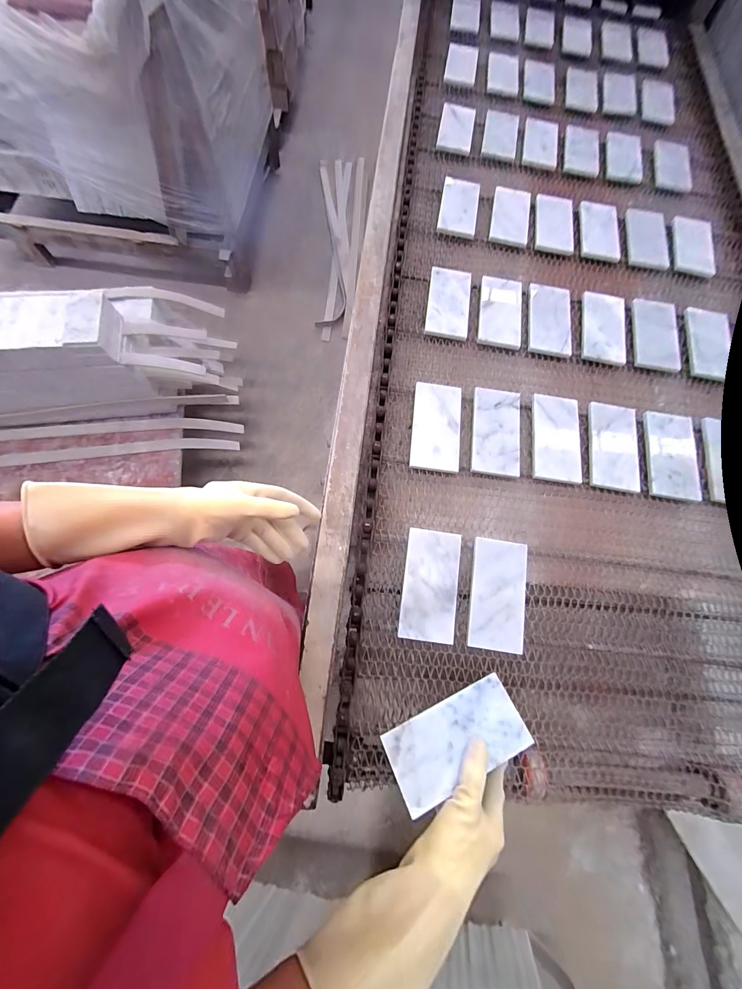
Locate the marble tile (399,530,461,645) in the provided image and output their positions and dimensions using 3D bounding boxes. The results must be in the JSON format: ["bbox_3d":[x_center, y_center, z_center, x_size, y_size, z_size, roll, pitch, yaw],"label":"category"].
[{"bbox_3d":[0.087,0.132,0.511,0.078,0.007,0.155,8,79,-1],"label":"marble tile"}]

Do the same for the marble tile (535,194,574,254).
[{"bbox_3d":[0.402,-0.599,0.772,0.080,0.018,0.169,11,72,-1],"label":"marble tile"}]

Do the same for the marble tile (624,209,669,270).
[{"bbox_3d":[0.614,-0.578,0.780,0.084,0.007,0.181,15,72,1],"label":"marble tile"}]

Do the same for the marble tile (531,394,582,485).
[{"bbox_3d":[0.315,-0.100,0.591,0.073,0.011,0.158,10,72,-1],"label":"marble tile"}]

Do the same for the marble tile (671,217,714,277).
[{"bbox_3d":[0.720,-0.567,0.788,0.094,0.015,0.178,16,70,1],"label":"marble tile"}]

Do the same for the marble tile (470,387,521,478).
[{"bbox_3d":[0.213,-0.108,0.597,0.080,0.013,0.161,10,72,-1],"label":"marble tile"}]

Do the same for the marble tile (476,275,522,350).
[{"bbox_3d":[0.250,-0.354,0.676,0.082,0.013,0.159,9,68,0],"label":"marble tile"}]

